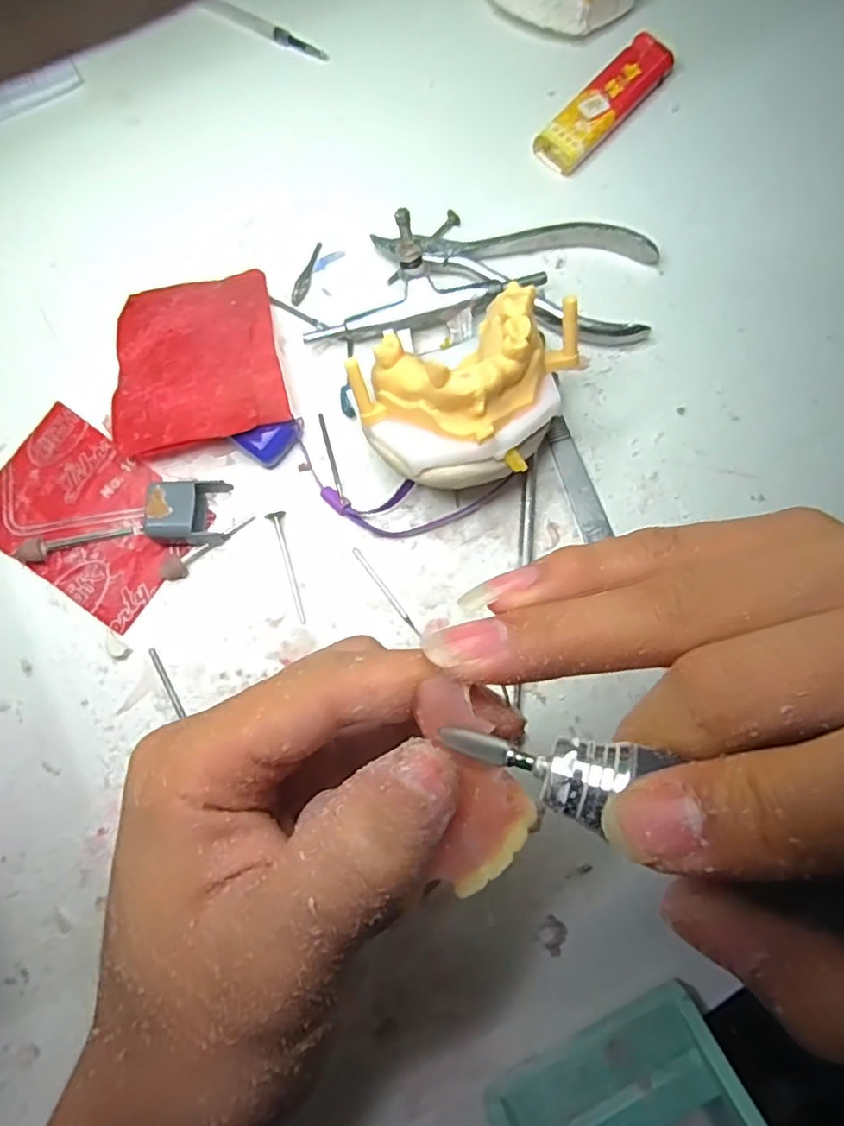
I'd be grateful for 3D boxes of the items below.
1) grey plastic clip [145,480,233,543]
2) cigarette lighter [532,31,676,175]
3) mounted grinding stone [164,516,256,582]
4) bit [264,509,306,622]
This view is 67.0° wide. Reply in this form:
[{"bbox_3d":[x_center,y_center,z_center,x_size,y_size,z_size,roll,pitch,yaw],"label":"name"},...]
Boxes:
[{"bbox_3d":[-0.090,-0.019,0.248,0.029,0.018,0.025,-2,79,-2],"label":"grey plastic clip"},{"bbox_3d":[0.085,-0.213,0.294,0.023,0.010,0.080,42,81,7],"label":"cigarette lighter"},{"bbox_3d":[-0.084,-0.007,0.251,0.041,0.008,0.007,-39,82,-8],"label":"mounted grinding stone"},{"bbox_3d":[-0.052,0.001,0.251,0.007,0.004,0.045,-19,80,-5],"label":"bit"}]

